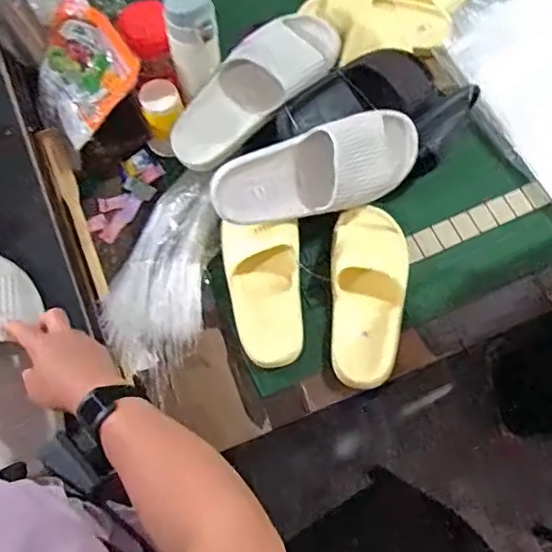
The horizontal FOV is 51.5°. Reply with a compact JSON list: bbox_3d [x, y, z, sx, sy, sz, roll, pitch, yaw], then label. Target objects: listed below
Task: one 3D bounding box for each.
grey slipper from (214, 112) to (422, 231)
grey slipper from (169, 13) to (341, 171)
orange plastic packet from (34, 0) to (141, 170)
[{"bbox_3d":[0.051,-0.140,0.760,0.270,0.080,0.107,-16,105,-2],"label":"grey slipper"},{"bbox_3d":[-0.035,-0.258,0.781,0.275,0.067,0.102,-41,75,4],"label":"grey slipper"},{"bbox_3d":[-0.277,-0.281,0.811,0.188,0.040,0.168,-39,79,26],"label":"orange plastic packet"}]

